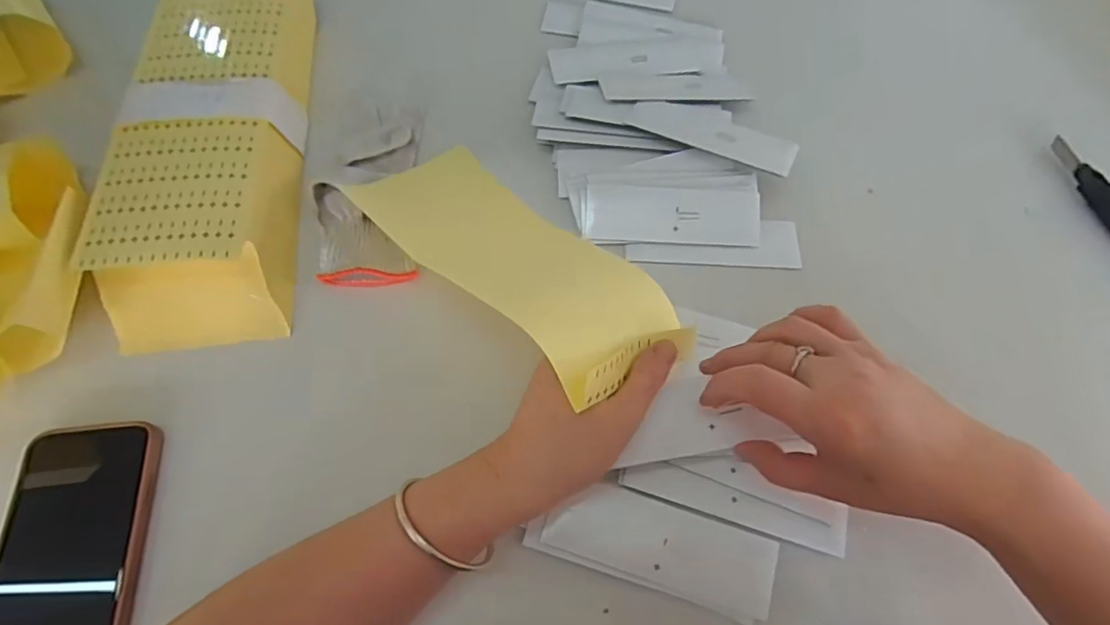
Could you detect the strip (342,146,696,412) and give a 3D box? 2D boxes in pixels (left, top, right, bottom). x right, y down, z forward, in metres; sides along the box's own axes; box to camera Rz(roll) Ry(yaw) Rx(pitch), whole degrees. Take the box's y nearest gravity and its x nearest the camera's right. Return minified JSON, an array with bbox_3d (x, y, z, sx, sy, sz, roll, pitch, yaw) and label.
[{"bbox_3d":[-0.030,-0.040,0.367,0.110,0.021,0.248,-22,47,-38],"label":"strip"}]

